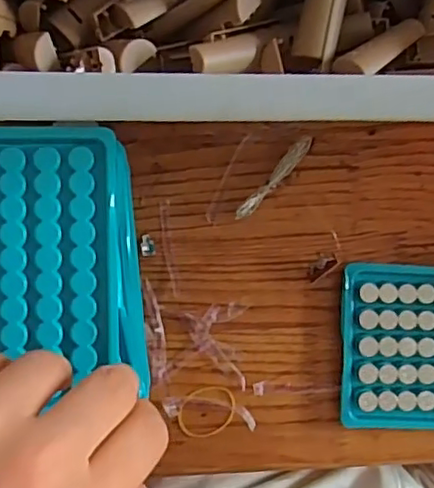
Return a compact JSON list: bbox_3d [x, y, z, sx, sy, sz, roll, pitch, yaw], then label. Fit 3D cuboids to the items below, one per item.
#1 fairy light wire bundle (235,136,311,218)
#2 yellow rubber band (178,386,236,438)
[{"bbox_3d":[0.034,-0.039,0.366,0.009,0.007,0.064,41,83,-2],"label":"fairy light wire bundle"},{"bbox_3d":[-0.006,0.098,0.359,0.035,0.004,0.027,-29,89,-7],"label":"yellow rubber band"}]

